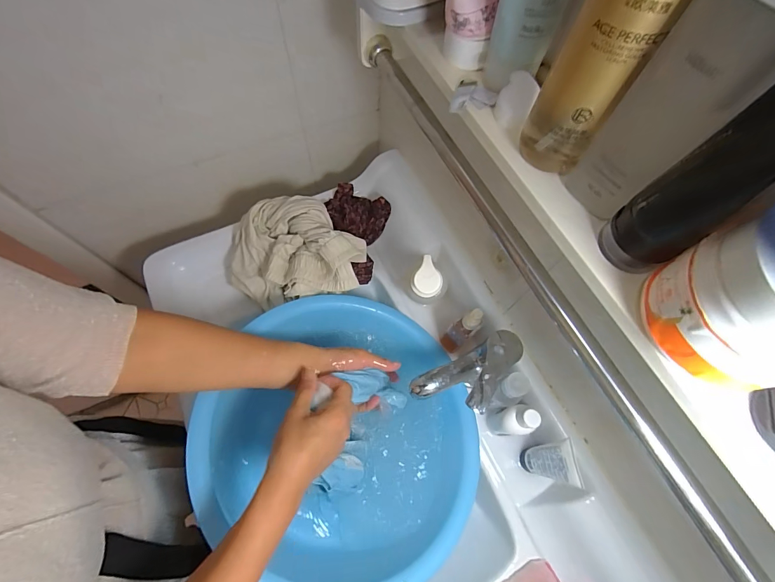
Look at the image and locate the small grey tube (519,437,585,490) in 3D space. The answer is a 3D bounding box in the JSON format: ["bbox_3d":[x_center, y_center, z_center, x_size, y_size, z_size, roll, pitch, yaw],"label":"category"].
[{"bbox_3d":[0.206,0.220,0.458,0.026,0.111,0.047,0,66,-2],"label":"small grey tube"}]

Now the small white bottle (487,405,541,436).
[{"bbox_3d":[0.171,0.179,0.487,0.036,0.103,0.036,1,66,-2],"label":"small white bottle"}]

